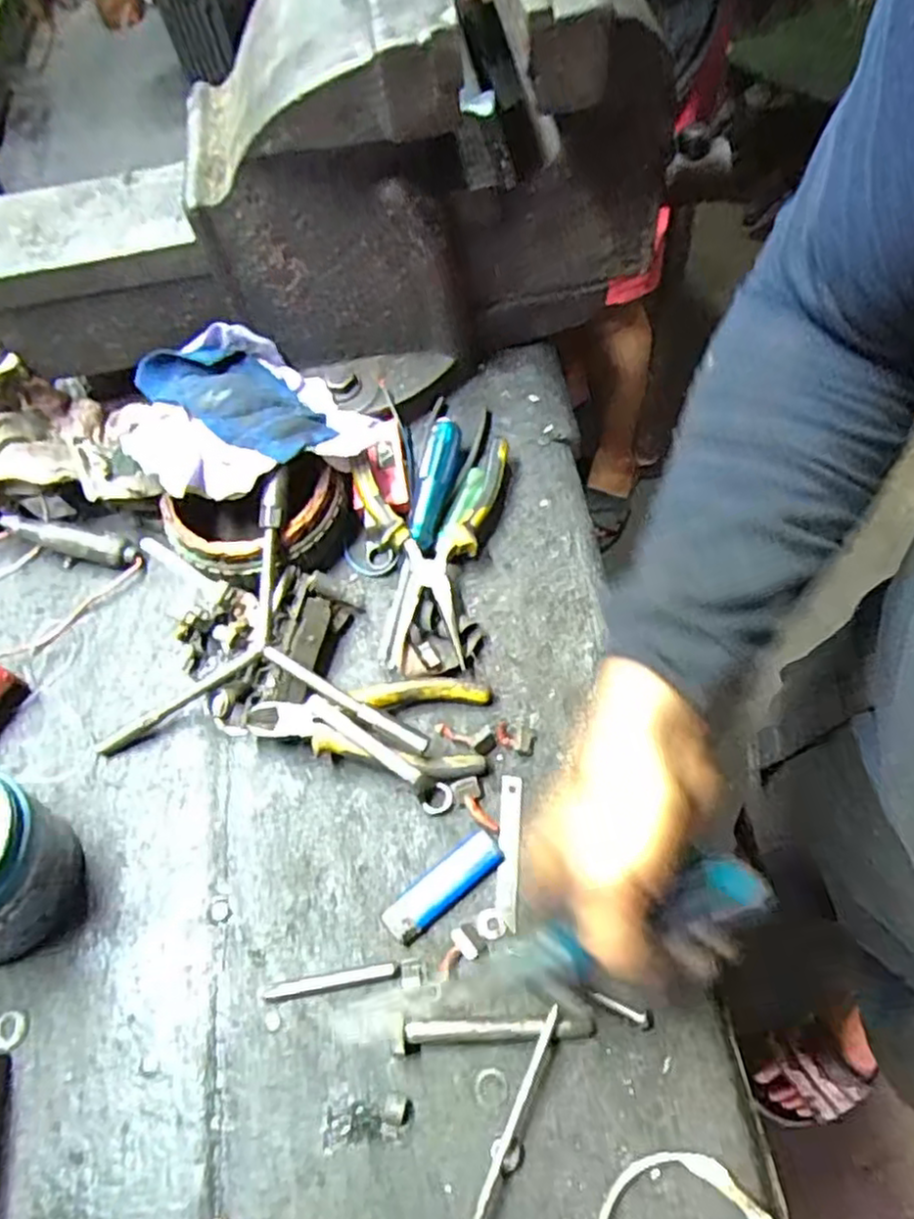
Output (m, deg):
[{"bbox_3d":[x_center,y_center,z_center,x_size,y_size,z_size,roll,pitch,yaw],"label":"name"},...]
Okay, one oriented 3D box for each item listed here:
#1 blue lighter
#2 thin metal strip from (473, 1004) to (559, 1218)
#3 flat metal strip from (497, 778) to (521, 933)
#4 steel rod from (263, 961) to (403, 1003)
[{"bbox_3d":[-0.008,0.169,0.441,0.082,0.009,0.026,-38,64,-14],"label":"blue lighter"},{"bbox_3d":[0.028,0.279,0.379,0.006,0.015,0.130,23,67,13],"label":"thin metal strip"},{"bbox_3d":[0.033,0.152,0.456,0.013,0.004,0.091,2,61,7],"label":"flat metal strip"},{"bbox_3d":[-0.073,0.217,0.415,0.077,0.007,0.009,-11,61,0],"label":"steel rod"}]

